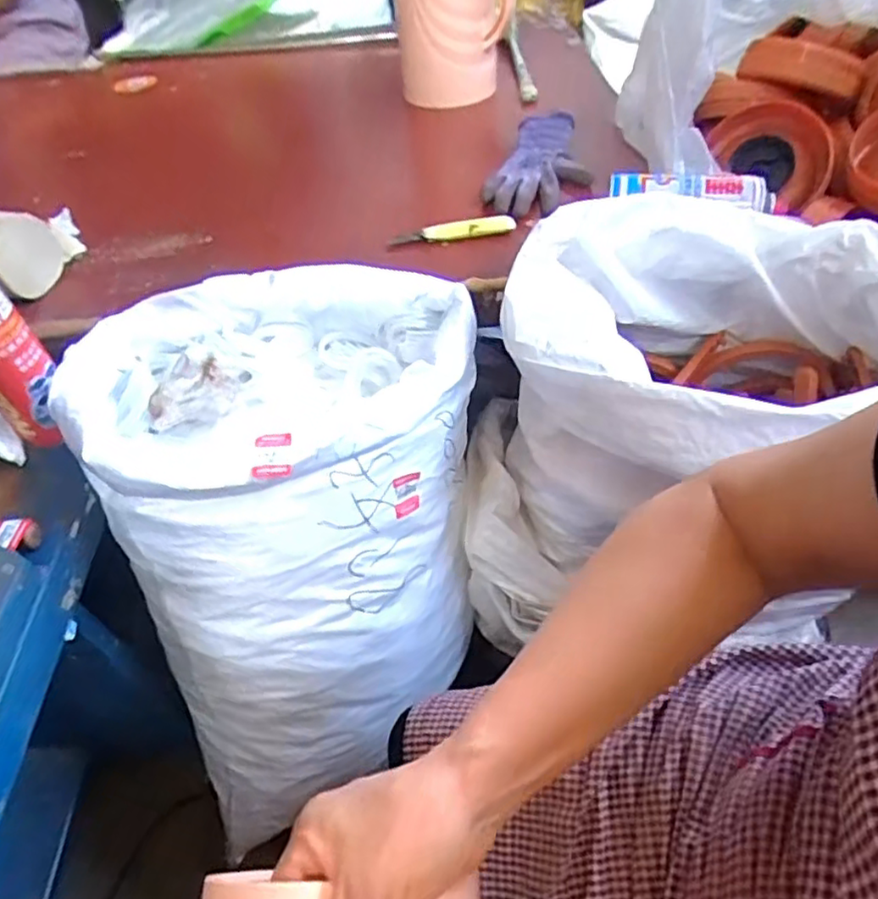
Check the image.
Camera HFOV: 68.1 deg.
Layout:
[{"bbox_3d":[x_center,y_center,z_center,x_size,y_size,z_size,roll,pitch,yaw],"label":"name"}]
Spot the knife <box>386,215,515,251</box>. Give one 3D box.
[{"bbox_3d":[0.013,-0.234,0.690,0.136,0.016,0.016,-8,49,0],"label":"knife"}]

